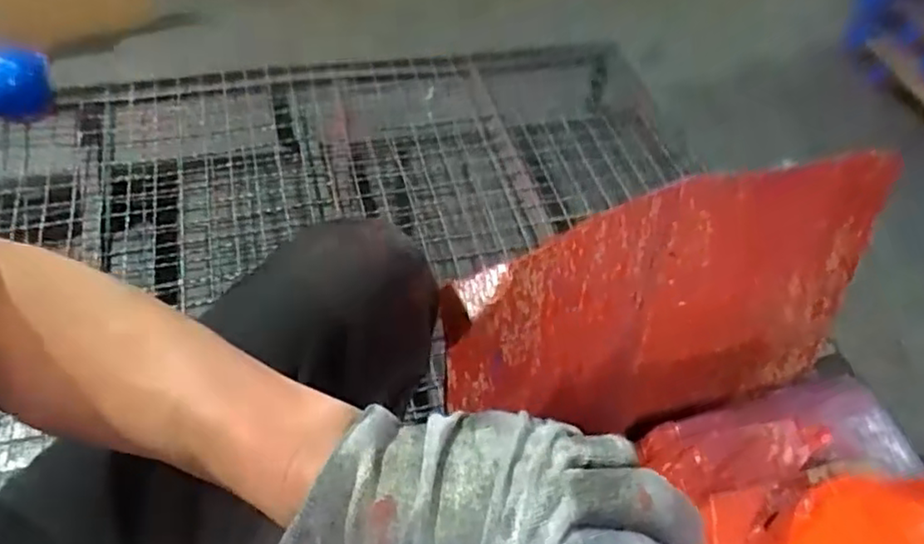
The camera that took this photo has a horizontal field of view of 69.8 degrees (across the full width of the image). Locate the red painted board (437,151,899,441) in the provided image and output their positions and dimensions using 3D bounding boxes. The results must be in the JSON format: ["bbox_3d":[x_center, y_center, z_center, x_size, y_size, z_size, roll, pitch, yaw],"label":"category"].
[{"bbox_3d":[0.204,0.062,0.664,0.492,0.328,0.049,-17,43,-21],"label":"red painted board"}]

